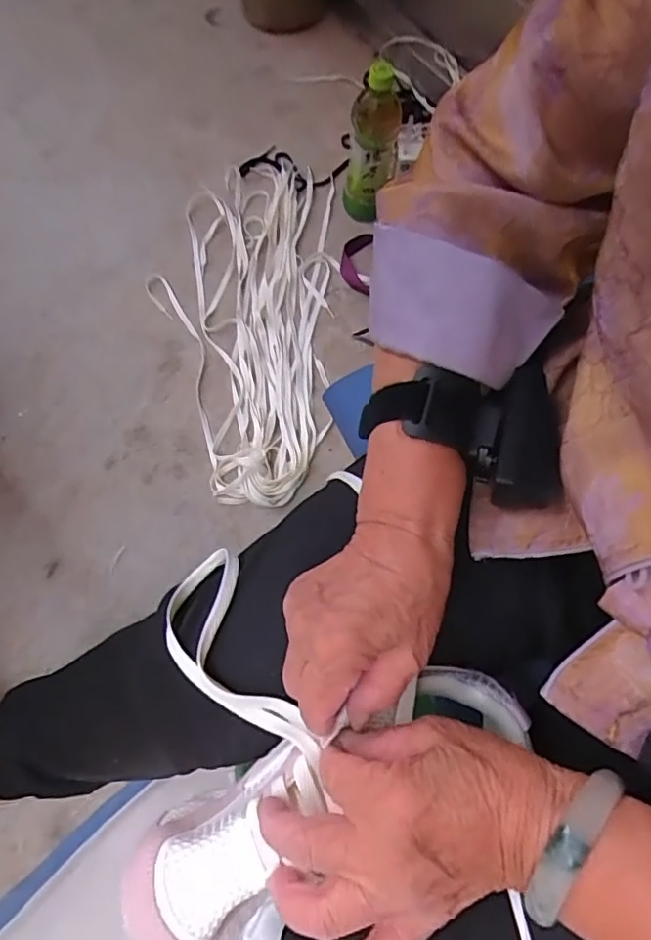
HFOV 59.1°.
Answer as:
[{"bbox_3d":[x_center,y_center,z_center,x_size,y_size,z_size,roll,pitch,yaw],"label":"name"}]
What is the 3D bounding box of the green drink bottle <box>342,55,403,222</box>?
[{"bbox_3d":[0.068,-0.473,0.835,0.074,0.221,0.074,7,69,2],"label":"green drink bottle"}]

